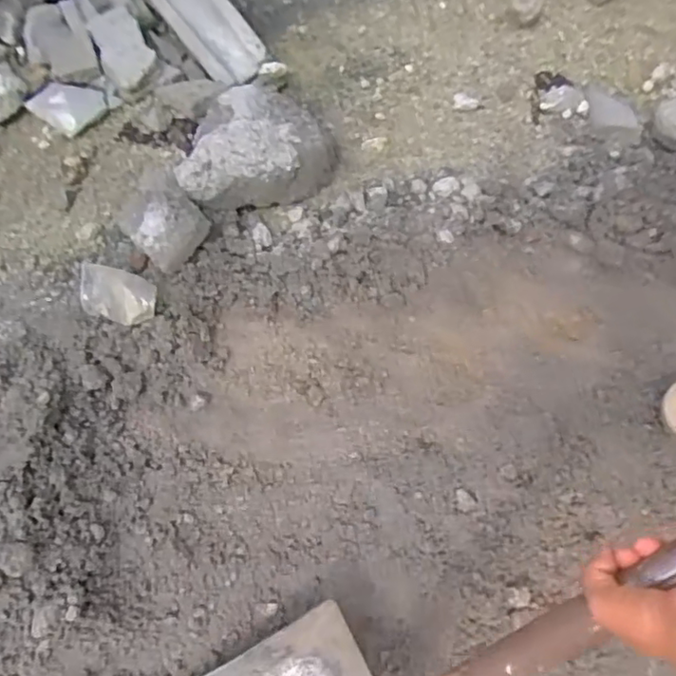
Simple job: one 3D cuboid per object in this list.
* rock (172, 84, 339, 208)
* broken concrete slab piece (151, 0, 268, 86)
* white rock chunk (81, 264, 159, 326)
[{"bbox_3d":[-0.119,-0.273,0.855,0.217,0.098,0.172,-14,68,-7],"label":"rock"},{"bbox_3d":[-0.204,-0.495,0.964,0.096,0.033,0.218,-42,86,9],"label":"broken concrete slab piece"},{"bbox_3d":[-0.274,-0.055,0.754,0.087,0.038,0.062,8,67,2],"label":"white rock chunk"}]

